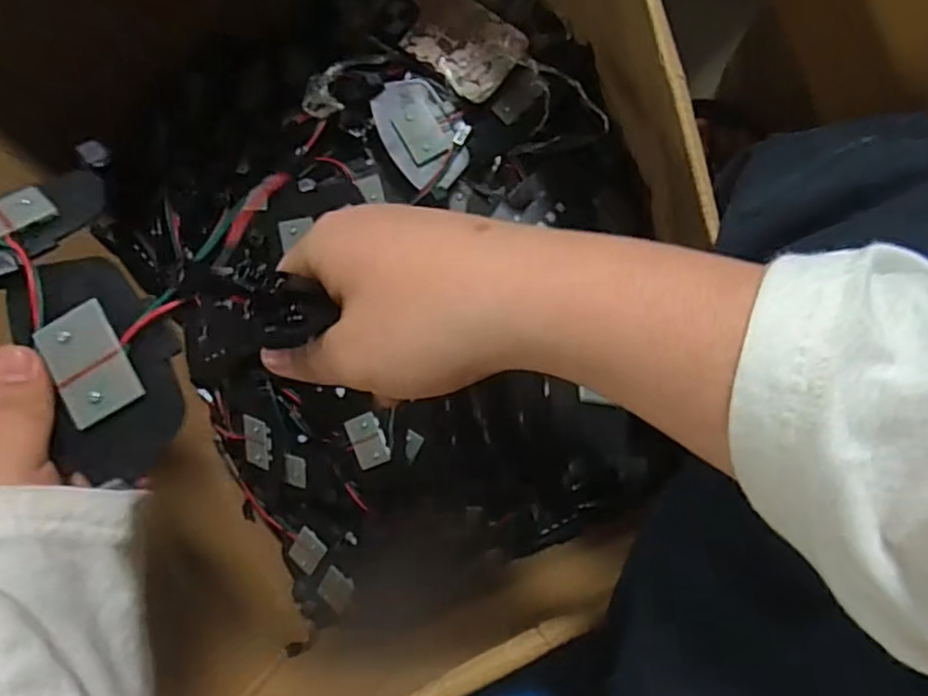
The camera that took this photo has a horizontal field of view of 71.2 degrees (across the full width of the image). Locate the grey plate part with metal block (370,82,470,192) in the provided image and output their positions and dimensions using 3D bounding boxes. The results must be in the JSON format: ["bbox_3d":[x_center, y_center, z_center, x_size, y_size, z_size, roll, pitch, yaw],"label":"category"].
[{"bbox_3d":[-0.038,-0.179,0.543,0.062,0.016,0.095,-42,83,3],"label":"grey plate part with metal block"}]

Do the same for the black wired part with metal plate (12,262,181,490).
[{"bbox_3d":[-0.151,0.007,0.273,0.061,0.014,0.094,-24,84,5],"label":"black wired part with metal plate"}]

